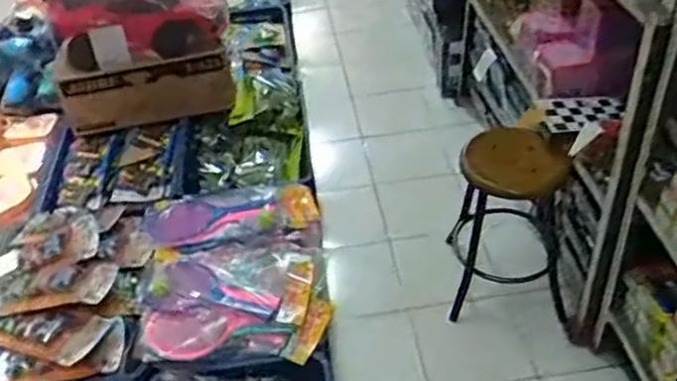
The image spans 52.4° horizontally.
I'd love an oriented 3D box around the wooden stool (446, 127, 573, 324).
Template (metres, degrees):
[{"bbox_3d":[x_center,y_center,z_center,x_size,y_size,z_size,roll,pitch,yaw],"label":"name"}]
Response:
[{"bbox_3d":[0.462,0.086,1.870,0.293,0.482,0.296,1,41,8],"label":"wooden stool"}]

